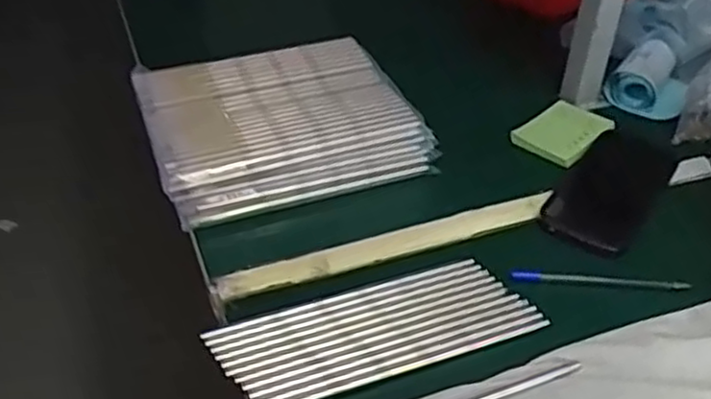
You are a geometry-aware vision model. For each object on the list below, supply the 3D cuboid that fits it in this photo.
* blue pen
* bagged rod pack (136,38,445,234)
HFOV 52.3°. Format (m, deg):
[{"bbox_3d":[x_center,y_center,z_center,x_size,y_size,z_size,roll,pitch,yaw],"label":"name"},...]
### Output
[{"bbox_3d":[0.197,0.066,0.587,0.138,0.005,0.013,3,40,3],"label":"blue pen"},{"bbox_3d":[-0.074,-0.069,0.710,0.246,0.084,0.176,-13,41,-18],"label":"bagged rod pack"}]

